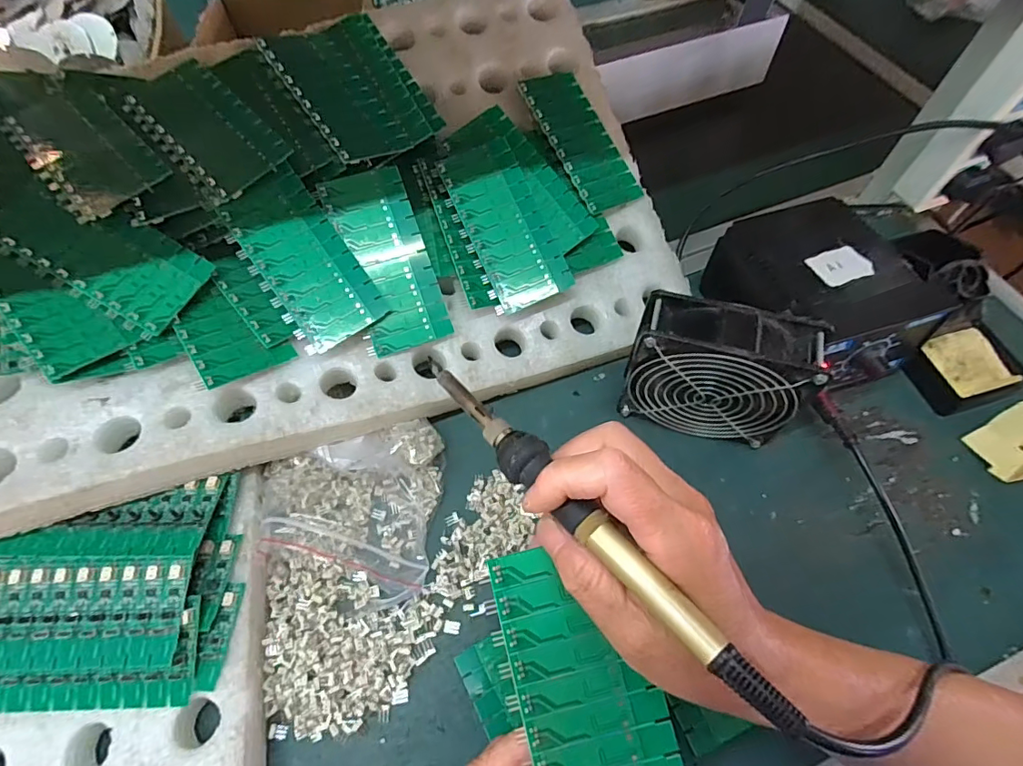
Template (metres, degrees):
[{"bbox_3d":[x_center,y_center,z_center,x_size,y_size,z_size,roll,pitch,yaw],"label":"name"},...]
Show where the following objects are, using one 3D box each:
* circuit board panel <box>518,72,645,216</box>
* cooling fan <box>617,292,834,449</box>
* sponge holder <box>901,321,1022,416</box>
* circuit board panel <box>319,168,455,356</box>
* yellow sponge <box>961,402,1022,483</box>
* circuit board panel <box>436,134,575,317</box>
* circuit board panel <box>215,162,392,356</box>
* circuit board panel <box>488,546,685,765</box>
[{"bbox_3d":[0.062,-0.219,0.459,0.064,0.007,0.136,-26,84,-25],"label":"circuit board panel"},{"bbox_3d":[0.146,-0.006,0.373,0.122,0.112,0.044,15,62,9],"label":"cooling fan"},{"bbox_3d":[0.375,-0.010,0.424,0.075,0.028,0.060,-17,62,-9],"label":"sponge holder"},{"bbox_3d":[-0.095,-0.096,0.395,0.061,0.005,0.138,-20,91,-13],"label":"circuit board panel"},{"bbox_3d":[0.403,0.047,0.398,0.069,0.022,0.055,-17,62,-9],"label":"yellow sponge"},{"bbox_3d":[-0.007,-0.130,0.417,0.066,0.006,0.141,-24,86,-7],"label":"circuit board panel"},{"bbox_3d":[-0.154,-0.089,0.376,0.068,0.006,0.127,-36,93,-19],"label":"circuit board panel"},{"bbox_3d":[0.036,0.142,0.225,0.062,0.004,0.137,-13,81,-3],"label":"circuit board panel"}]

